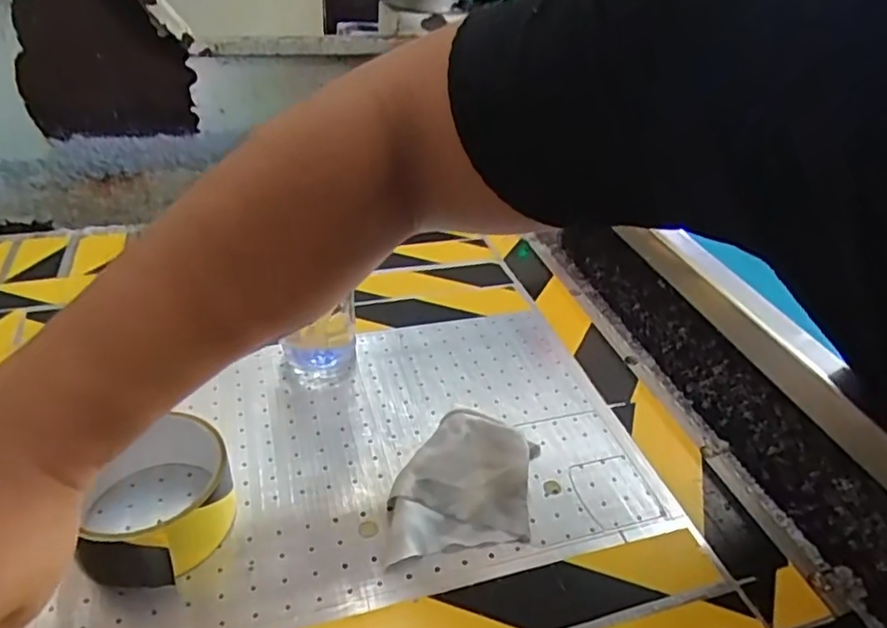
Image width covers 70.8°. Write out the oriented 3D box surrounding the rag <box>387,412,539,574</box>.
[{"bbox_3d":[0.013,0.102,0.372,0.080,0.030,0.100,7,36,4],"label":"rag"}]

